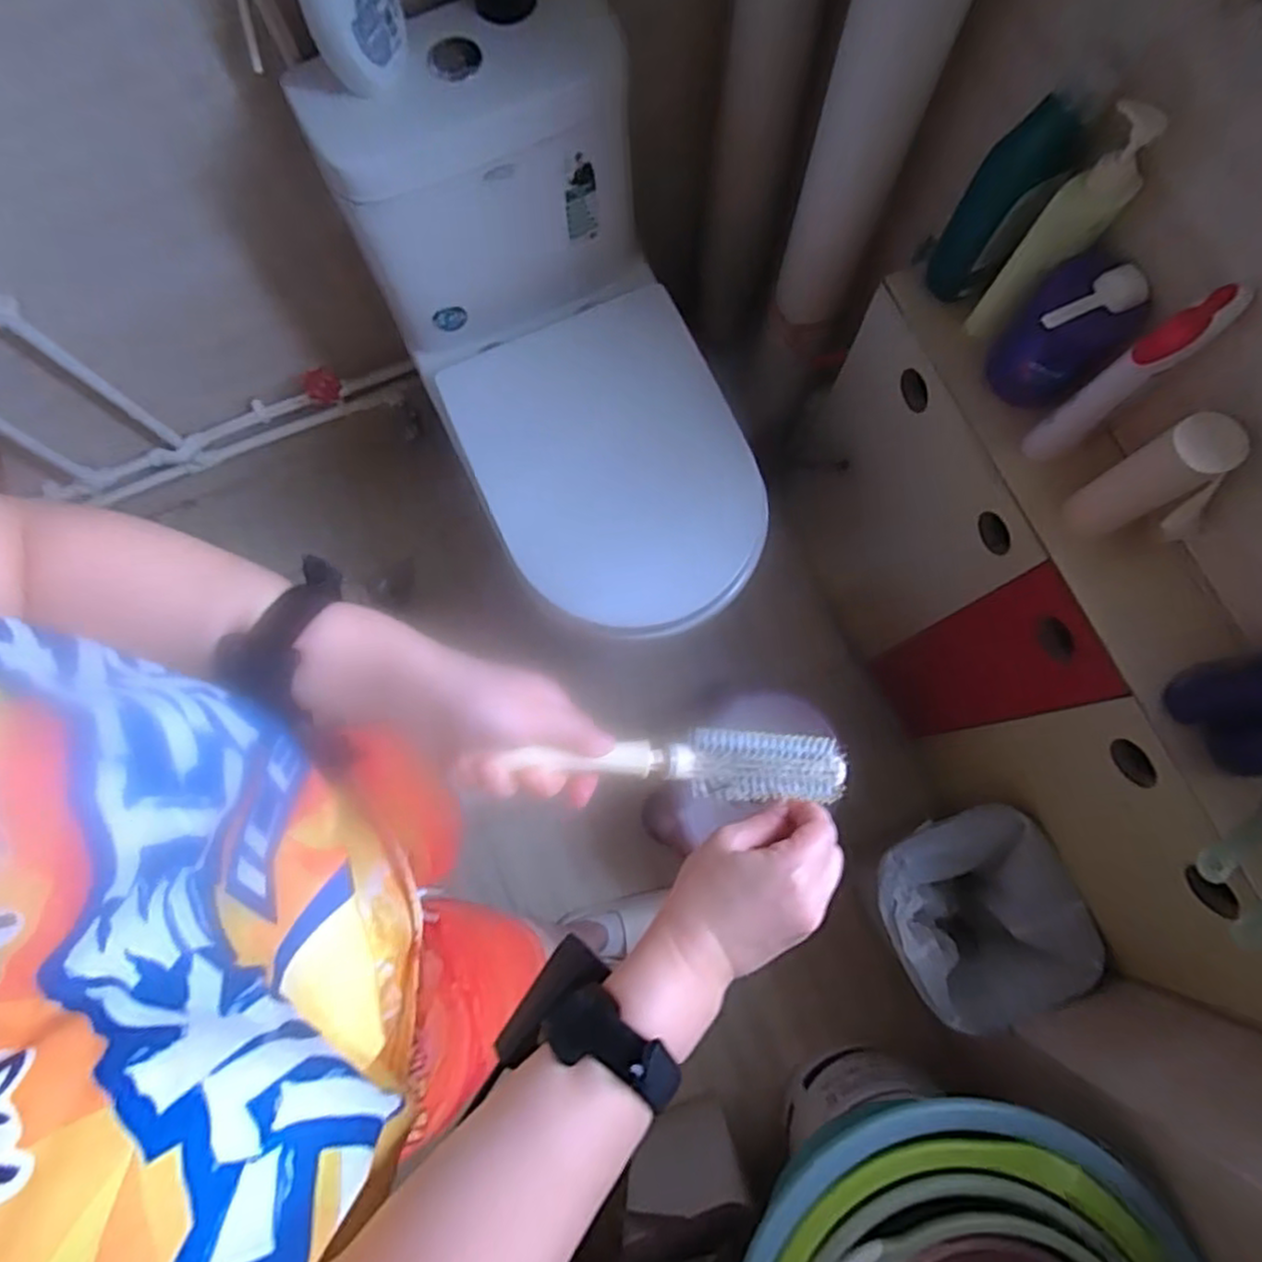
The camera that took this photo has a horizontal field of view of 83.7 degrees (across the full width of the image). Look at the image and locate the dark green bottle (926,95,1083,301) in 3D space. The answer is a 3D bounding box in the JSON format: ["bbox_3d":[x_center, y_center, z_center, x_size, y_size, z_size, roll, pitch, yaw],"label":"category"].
[{"bbox_3d":[0.350,-0.403,0.681,0.066,0.202,0.044,30,80,7],"label":"dark green bottle"}]

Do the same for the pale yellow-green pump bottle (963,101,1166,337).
[{"bbox_3d":[0.390,-0.355,0.648,0.055,0.221,0.053,40,81,9],"label":"pale yellow-green pump bottle"}]

